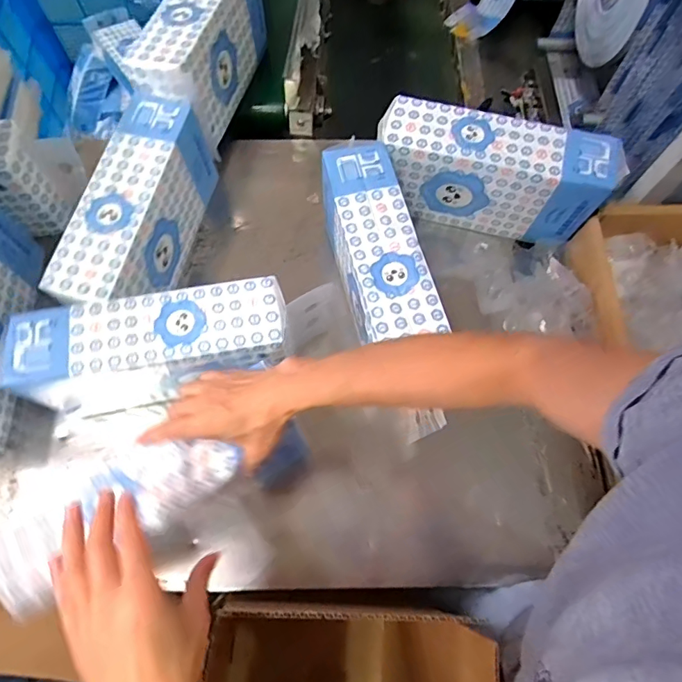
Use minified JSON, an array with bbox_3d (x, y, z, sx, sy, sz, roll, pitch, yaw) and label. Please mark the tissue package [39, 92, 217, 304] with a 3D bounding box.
[{"bbox_3d":[-0.292,-0.180,0.708,0.099,0.152,0.340,10,69,2],"label":"tissue package"}]

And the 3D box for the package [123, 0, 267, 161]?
[{"bbox_3d":[-0.234,-0.508,0.816,0.114,0.180,0.369,10,69,2],"label":"package"}]

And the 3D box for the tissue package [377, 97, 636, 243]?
[{"bbox_3d":[0.228,-0.254,0.747,0.341,0.160,0.103,14,69,4],"label":"tissue package"}]

